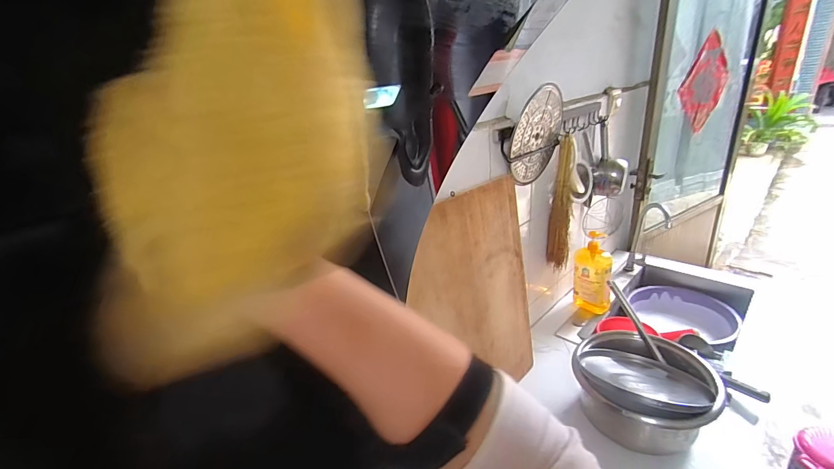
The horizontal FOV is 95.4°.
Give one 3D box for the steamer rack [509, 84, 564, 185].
[{"bbox_3d":[0.325,-0.265,1.028,0.010,0.257,0.252,26,12,35],"label":"steamer rack"}]

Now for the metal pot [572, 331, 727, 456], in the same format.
[{"bbox_3d":[0.538,0.367,0.922,0.290,0.134,0.266,-6,22,3],"label":"metal pot"}]

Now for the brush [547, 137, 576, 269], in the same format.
[{"bbox_3d":[0.449,-0.091,1.186,0.074,0.411,0.064,2,24,23],"label":"brush"}]

